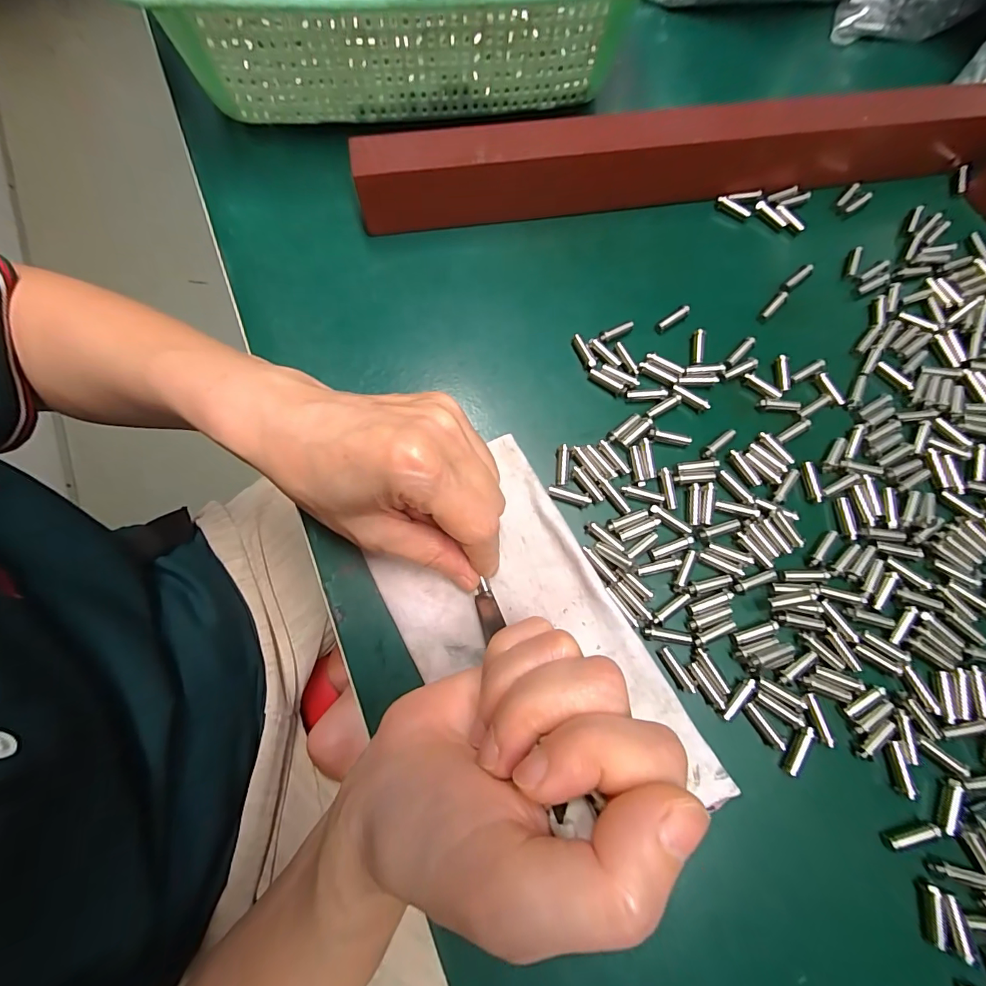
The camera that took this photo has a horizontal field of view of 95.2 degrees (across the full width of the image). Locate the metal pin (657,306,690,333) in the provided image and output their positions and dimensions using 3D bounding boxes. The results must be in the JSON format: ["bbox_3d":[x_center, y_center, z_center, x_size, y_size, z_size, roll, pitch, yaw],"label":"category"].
[{"bbox_3d":[0.100,-0.096,0.249,0.021,0.005,0.005,-32,75,-10],"label":"metal pin"}]

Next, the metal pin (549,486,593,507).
[{"bbox_3d":[0.037,0.002,0.218,0.021,0.006,0.005,17,73,4],"label":"metal pin"}]

